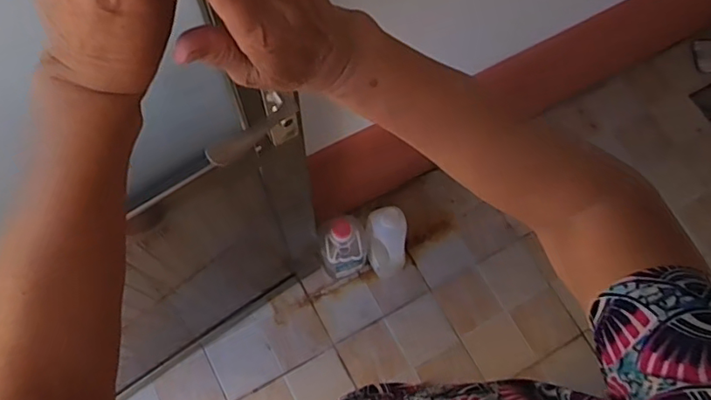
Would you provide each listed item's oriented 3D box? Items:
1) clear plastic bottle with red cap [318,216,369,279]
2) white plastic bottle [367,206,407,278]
[{"bbox_3d":[-0.024,0.121,1.399,0.124,0.256,0.124,0,70,-1],"label":"clear plastic bottle with red cap"},{"bbox_3d":[0.081,0.119,1.401,0.097,0.249,0.111,-5,70,-3],"label":"white plastic bottle"}]

